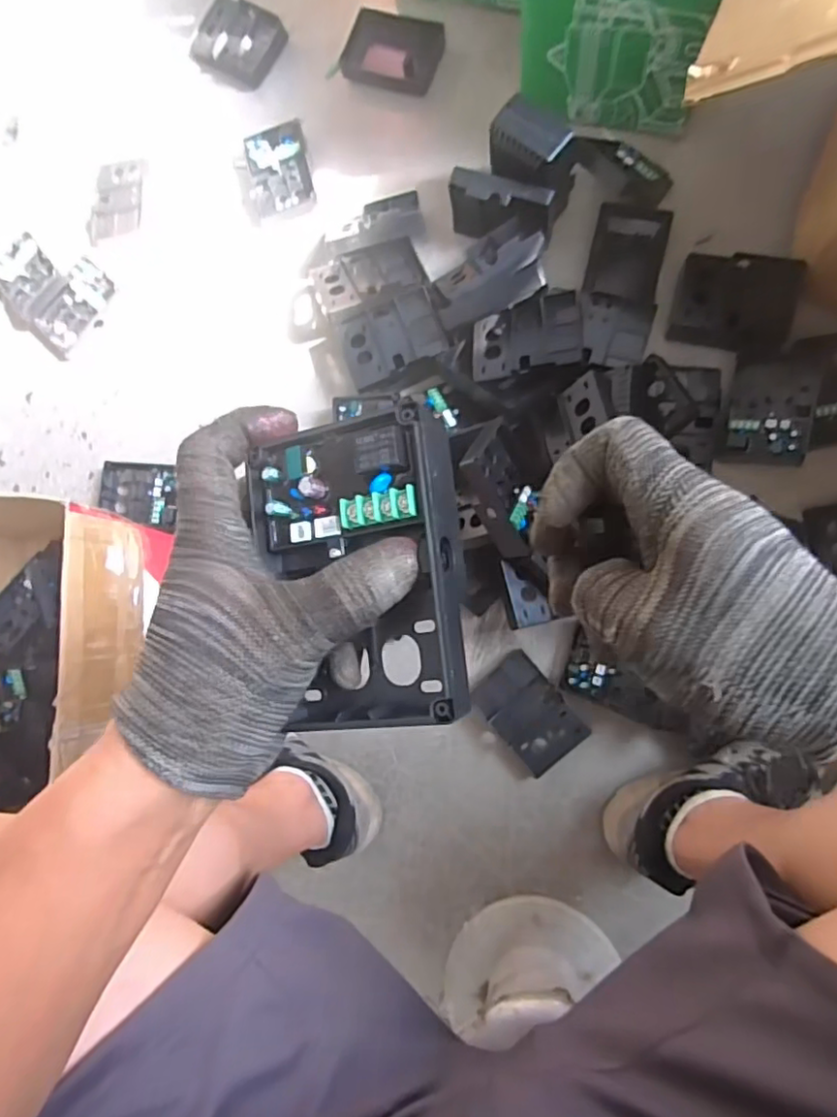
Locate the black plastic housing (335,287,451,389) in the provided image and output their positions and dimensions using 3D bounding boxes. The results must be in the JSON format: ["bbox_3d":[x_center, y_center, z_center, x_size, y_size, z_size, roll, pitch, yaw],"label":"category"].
[{"bbox_3d":[-0.031,-0.270,0.760,0.123,0.051,0.085,-21,84,5],"label":"black plastic housing"}]

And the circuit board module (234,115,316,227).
[{"bbox_3d":[-0.196,-0.523,0.823,0.100,0.019,0.110,-14,85,6],"label":"circuit board module"}]

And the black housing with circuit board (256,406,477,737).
[{"bbox_3d":[-0.022,0.006,0.256,0.091,0.032,0.124,-13,85,26],"label":"black housing with circuit board"}]

